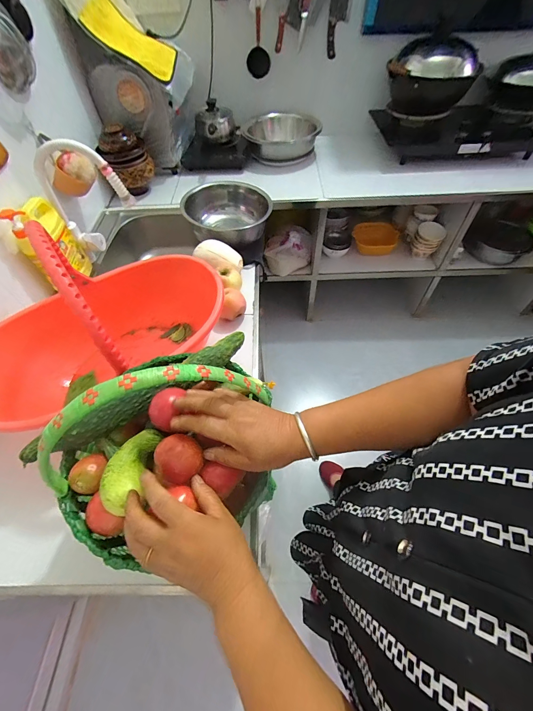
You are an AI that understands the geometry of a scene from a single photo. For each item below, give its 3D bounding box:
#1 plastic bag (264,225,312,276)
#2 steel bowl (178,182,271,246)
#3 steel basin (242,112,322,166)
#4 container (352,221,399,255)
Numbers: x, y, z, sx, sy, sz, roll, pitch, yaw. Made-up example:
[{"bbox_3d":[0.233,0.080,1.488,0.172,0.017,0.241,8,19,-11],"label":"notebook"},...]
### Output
[{"bbox_3d":[0.109,-0.517,1.507,0.228,0.239,0.104,0,55,2],"label":"plastic bag"},{"bbox_3d":[-0.121,-0.463,1.018,0.282,0.147,0.269,-1,55,1],"label":"steel bowl"},{"bbox_3d":[0.077,-1.020,1.417,0.331,0.120,0.341,-1,55,1],"label":"steel basin"},{"bbox_3d":[0.557,-0.602,1.537,0.228,0.097,0.153,17,57,13],"label":"container"}]

